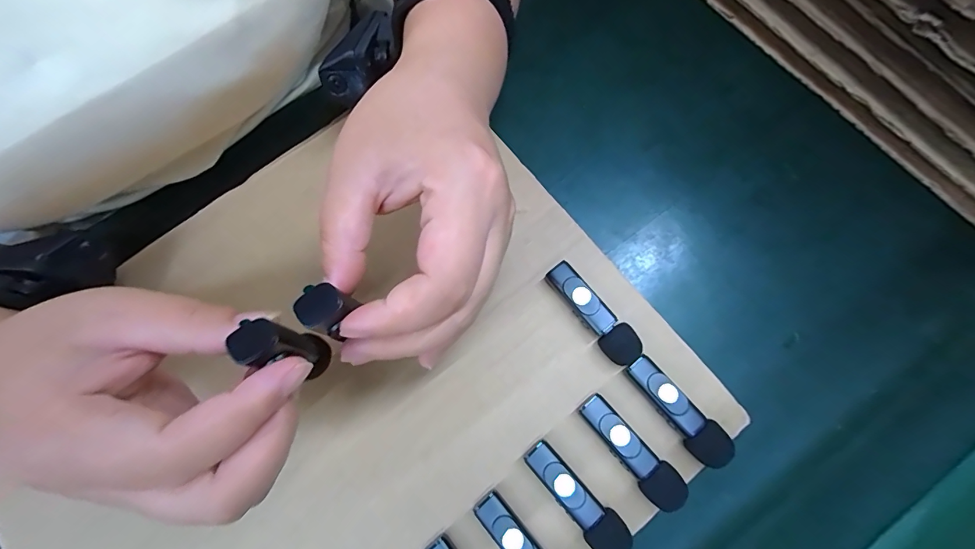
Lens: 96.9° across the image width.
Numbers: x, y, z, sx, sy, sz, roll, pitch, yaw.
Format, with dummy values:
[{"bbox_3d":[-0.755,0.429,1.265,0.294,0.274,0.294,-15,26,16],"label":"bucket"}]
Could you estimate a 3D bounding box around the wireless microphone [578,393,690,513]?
[{"bbox_3d":[0.075,0.091,0.226,0.018,0.015,0.064,-39,82,-7],"label":"wireless microphone"}]

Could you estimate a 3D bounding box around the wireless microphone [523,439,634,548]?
[{"bbox_3d":[0.046,0.114,0.220,0.019,0.016,0.063,-39,82,-7],"label":"wireless microphone"}]

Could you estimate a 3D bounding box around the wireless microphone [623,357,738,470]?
[{"bbox_3d":[0.100,0.072,0.230,0.018,0.017,0.064,-39,82,-7],"label":"wireless microphone"}]

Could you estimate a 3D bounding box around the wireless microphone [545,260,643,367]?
[{"bbox_3d":[0.059,0.022,0.243,0.017,0.016,0.066,-39,82,-7],"label":"wireless microphone"}]

